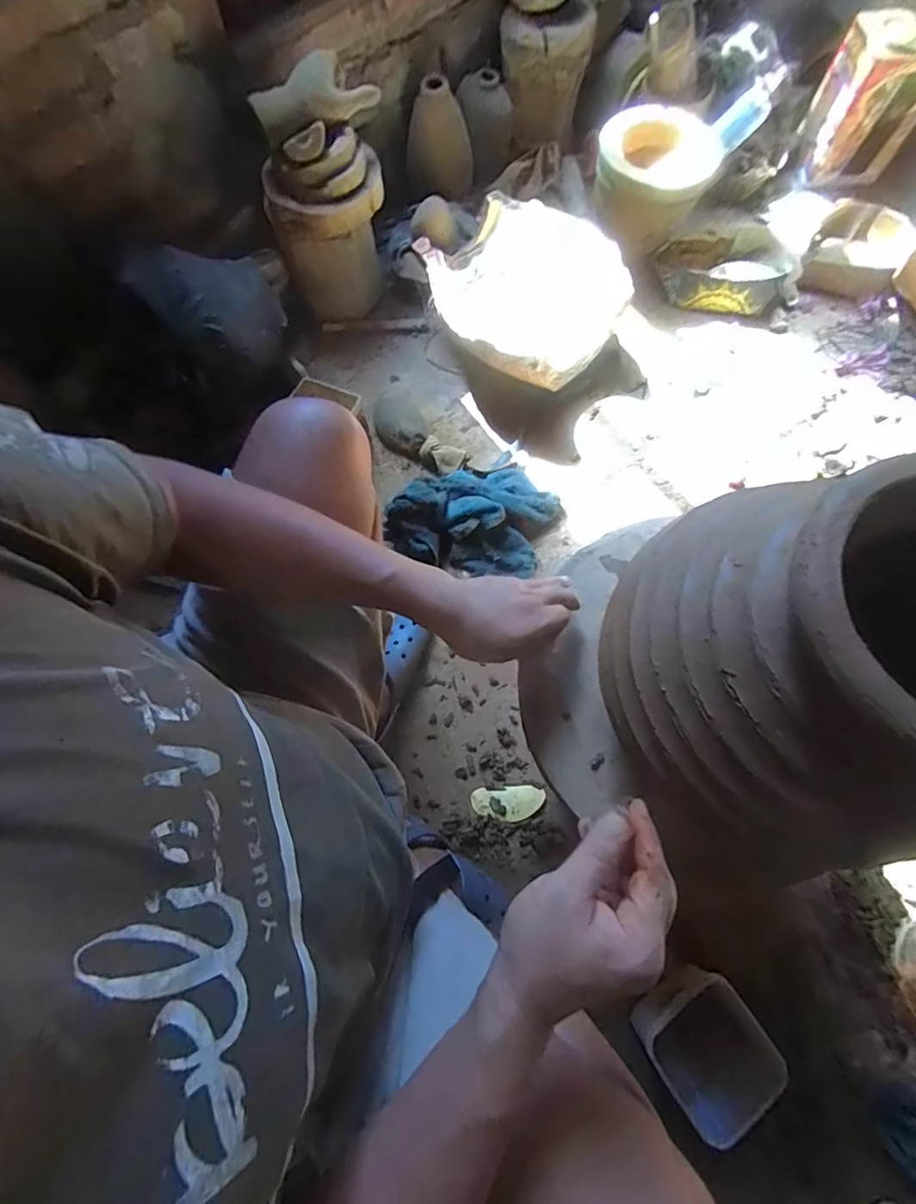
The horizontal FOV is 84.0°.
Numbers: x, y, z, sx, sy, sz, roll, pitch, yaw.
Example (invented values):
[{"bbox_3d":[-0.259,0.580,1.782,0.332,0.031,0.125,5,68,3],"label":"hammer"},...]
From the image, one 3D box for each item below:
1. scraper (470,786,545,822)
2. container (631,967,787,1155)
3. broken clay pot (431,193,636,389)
[{"bbox_3d":[0.077,0.309,0.780,0.109,0.008,0.046,-3,73,1],"label":"scraper"},{"bbox_3d":[0.307,0.548,0.637,0.137,0.086,0.131,-37,75,-10],"label":"container"},{"bbox_3d":[0.114,-0.554,0.963,0.308,0.161,0.312,-1,73,2],"label":"broken clay pot"}]

